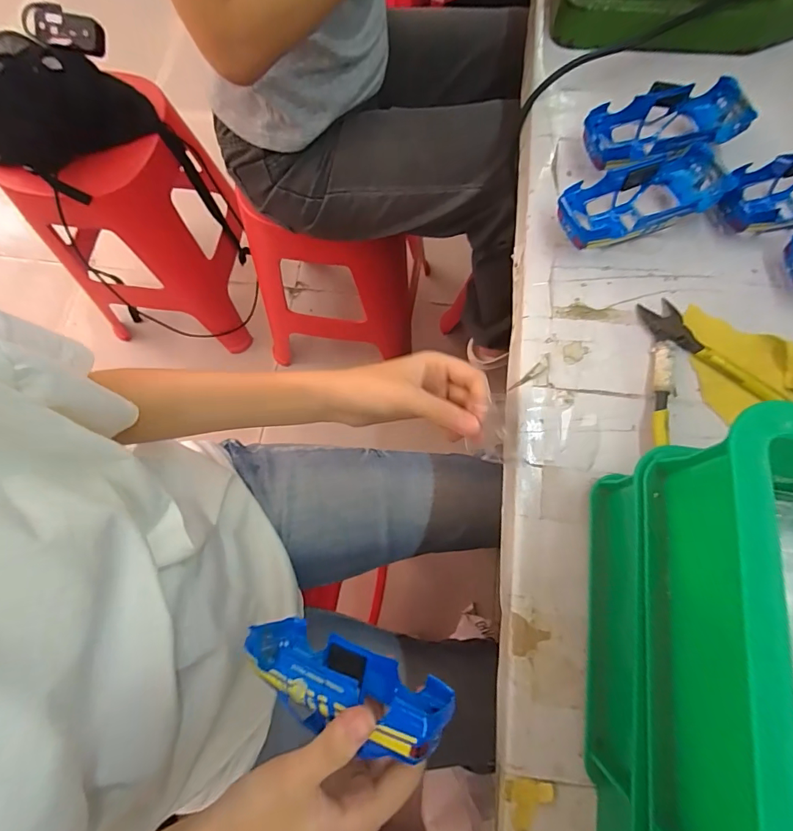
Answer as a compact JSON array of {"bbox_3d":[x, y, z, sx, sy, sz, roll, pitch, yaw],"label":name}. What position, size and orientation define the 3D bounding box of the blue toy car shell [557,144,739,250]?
[{"bbox_3d":[0.199,-0.174,0.357,0.137,0.035,0.064,-19,74,-5],"label":"blue toy car shell"}]

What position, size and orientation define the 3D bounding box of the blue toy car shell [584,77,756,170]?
[{"bbox_3d":[0.232,-0.246,0.380,0.132,0.039,0.070,-20,74,-6],"label":"blue toy car shell"}]

